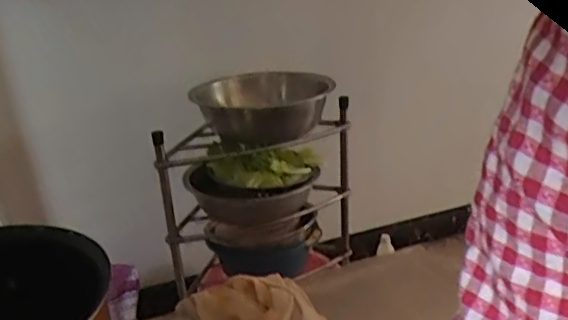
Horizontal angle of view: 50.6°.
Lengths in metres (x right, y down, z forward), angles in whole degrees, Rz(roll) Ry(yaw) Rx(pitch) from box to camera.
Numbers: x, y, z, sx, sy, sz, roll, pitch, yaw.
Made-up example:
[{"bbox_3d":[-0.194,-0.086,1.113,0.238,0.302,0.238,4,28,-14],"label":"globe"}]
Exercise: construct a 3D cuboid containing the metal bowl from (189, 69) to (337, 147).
[{"bbox_3d":[-0.041,-0.133,1.524,0.295,0.149,0.295,-3,23,1],"label":"metal bowl"}]

